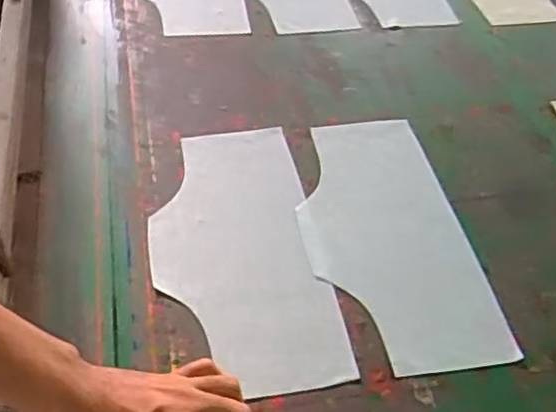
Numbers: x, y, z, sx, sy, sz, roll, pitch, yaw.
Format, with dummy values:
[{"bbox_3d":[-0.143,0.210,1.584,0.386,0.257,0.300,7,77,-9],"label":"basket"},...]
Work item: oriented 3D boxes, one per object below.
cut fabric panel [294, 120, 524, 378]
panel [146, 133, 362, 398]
[{"bbox_3d":[0.112,0.026,0.669,0.164,0.007,0.319,-6,50,-9],"label":"cut fabric panel"},{"bbox_3d":[-0.042,0.037,0.644,0.161,0.007,0.325,-8,50,-11],"label":"panel"}]

